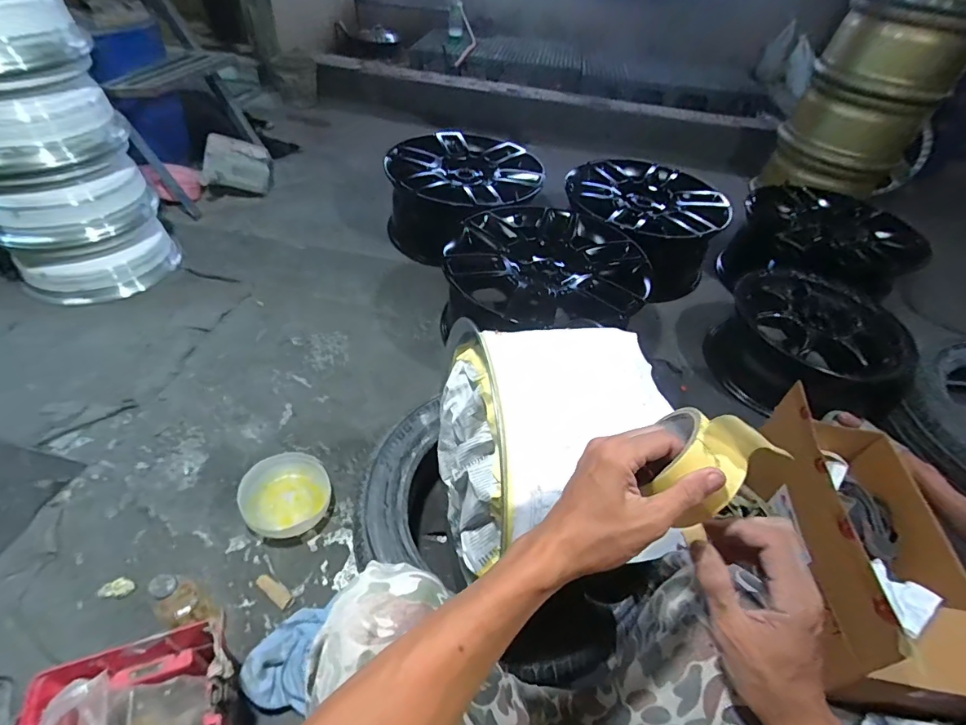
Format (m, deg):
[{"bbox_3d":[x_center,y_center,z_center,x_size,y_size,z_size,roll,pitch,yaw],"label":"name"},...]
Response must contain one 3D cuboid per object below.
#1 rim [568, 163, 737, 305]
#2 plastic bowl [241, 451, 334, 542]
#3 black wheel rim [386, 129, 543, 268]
[{"bbox_3d":[0.518,-0.467,1.566,0.502,0.233,0.478,4,47,-4],"label":"rim"},{"bbox_3d":[-0.371,0.252,0.873,0.148,0.068,0.135,4,47,-4],"label":"plastic bowl"},{"bbox_3d":[-0.068,-0.542,1.591,0.508,0.278,0.518,-2,48,-9],"label":"black wheel rim"}]

